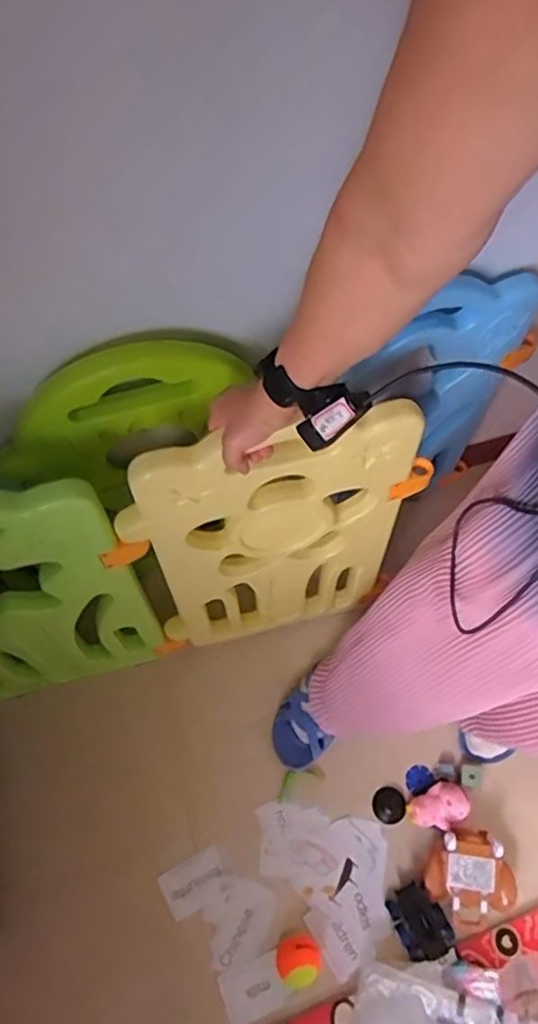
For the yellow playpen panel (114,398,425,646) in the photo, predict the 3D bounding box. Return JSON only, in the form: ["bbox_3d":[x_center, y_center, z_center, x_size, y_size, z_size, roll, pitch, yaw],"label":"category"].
[{"bbox_3d":[0.003,0.053,0.891,0.352,0.539,0.064,-14,64,-7],"label":"yellow playpen panel"}]

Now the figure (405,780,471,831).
[{"bbox_3d":[0.278,0.484,1.011,0.098,0.046,0.064,-28,67,-13],"label":"figure"}]

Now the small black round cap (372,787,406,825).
[{"bbox_3d":[0.201,0.490,1.031,0.052,0.010,0.055,0,64,0],"label":"small black round cap"}]

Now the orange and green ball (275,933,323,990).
[{"bbox_3d":[0.045,0.671,0.919,0.065,0.057,0.064,0,64,0],"label":"orange and green ball"}]

